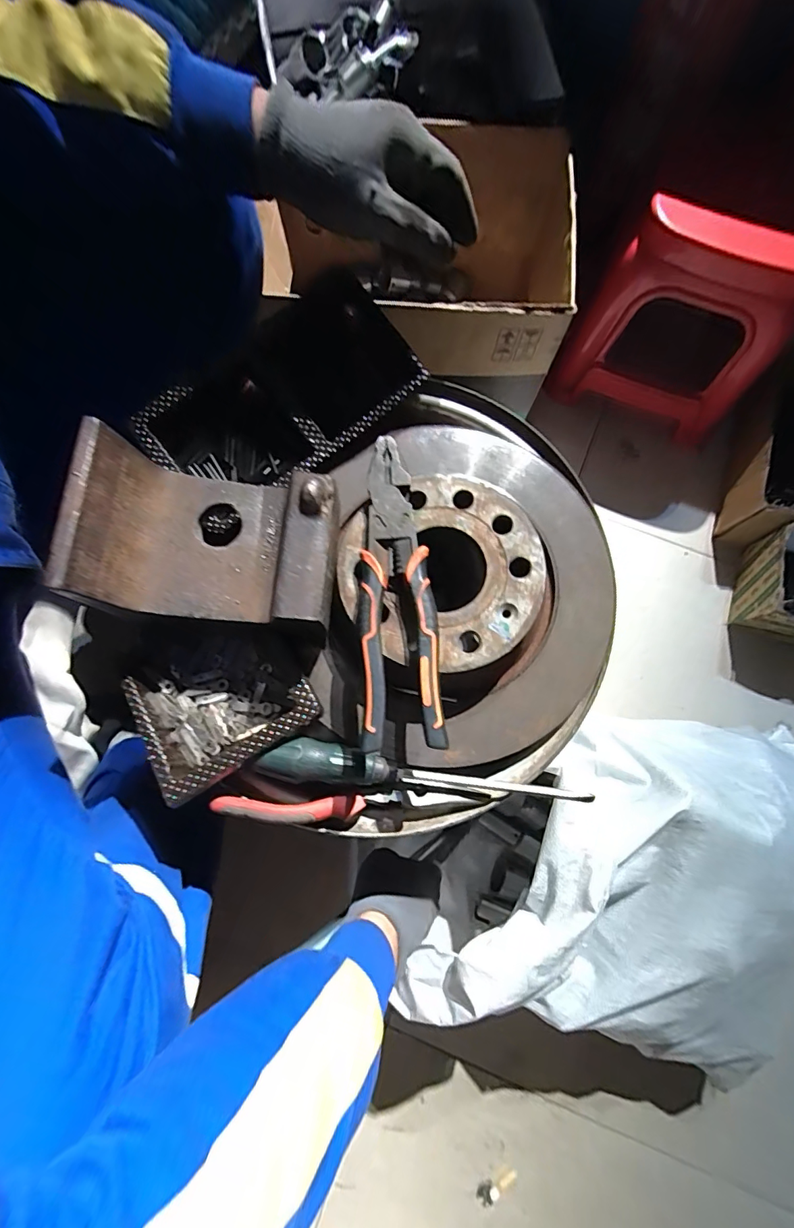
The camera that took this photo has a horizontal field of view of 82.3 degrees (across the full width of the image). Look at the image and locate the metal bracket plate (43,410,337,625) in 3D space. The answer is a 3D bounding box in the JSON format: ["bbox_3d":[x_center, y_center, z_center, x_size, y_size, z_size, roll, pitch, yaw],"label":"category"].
[{"bbox_3d":[-0.113,-0.050,0.283,0.144,0.068,0.105,3,79,0],"label":"metal bracket plate"}]

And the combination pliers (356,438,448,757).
[{"bbox_3d":[-0.001,-0.020,0.308,0.050,0.022,0.210,-3,79,-1],"label":"combination pliers"}]

